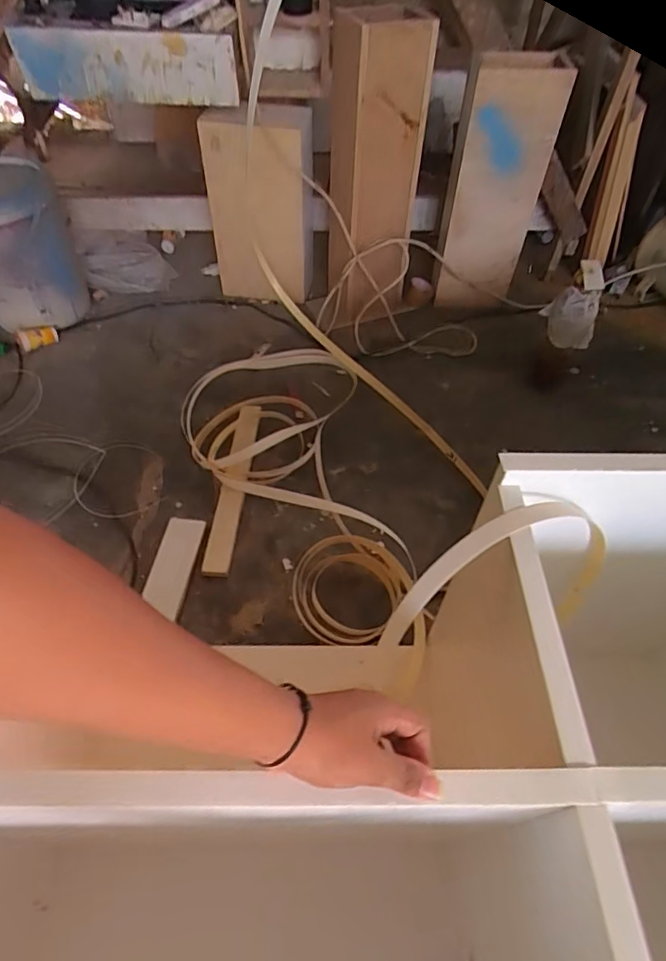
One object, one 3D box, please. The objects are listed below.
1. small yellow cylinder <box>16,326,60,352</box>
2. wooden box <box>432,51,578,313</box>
[{"bbox_3d":[-0.838,-0.407,1.515,0.042,0.053,0.127,23,34,17],"label":"small yellow cylinder"},{"bbox_3d":[0.436,-0.776,1.495,0.260,0.641,0.115,6,52,4],"label":"wooden box"}]

